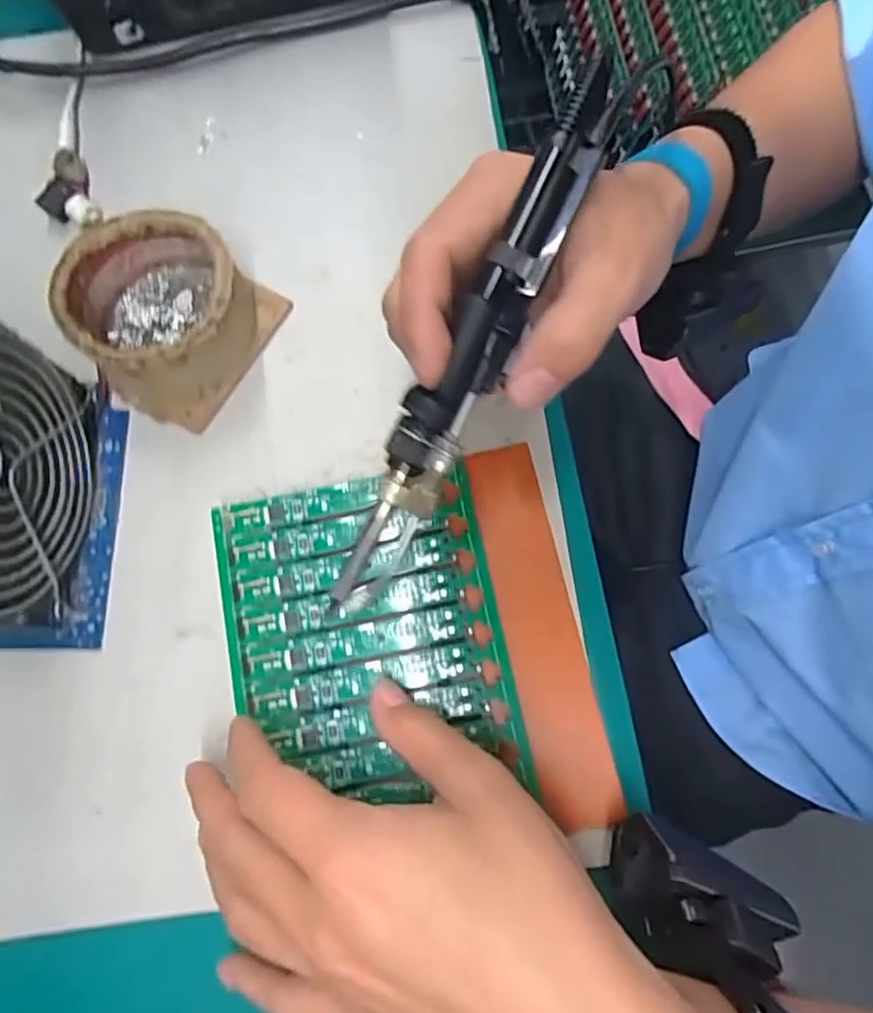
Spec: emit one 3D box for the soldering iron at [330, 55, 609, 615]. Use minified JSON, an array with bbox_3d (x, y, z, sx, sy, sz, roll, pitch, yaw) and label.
[{"bbox_3d":[0.012,-0.052,0.214,0.026,0.016,0.198,28,98,7],"label":"soldering iron"}]

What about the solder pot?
[{"bbox_3d":[-0.135,-0.095,0.307,0.087,0.045,0.087,0,77,1],"label":"solder pot"}]

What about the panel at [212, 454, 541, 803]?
[{"bbox_3d":[-0.033,0.055,0.280,0.120,0.004,0.137,-11,76,-2],"label":"panel"}]

